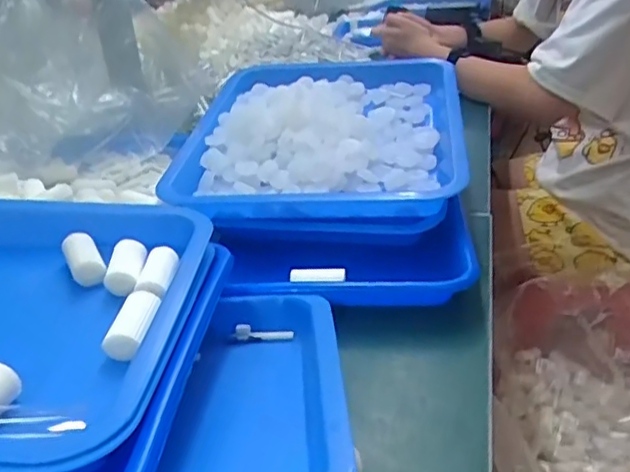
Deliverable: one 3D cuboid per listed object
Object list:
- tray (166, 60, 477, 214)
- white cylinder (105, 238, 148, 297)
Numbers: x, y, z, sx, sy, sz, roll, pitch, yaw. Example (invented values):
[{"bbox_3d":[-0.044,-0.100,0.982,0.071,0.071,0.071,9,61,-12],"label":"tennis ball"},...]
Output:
[{"bbox_3d":[0.009,-0.107,0.618,0.261,0.059,0.308,0,27,8],"label":"tray"},{"bbox_3d":[-0.119,0.019,0.387,0.022,0.016,0.045,-7,27,-4],"label":"white cylinder"}]

